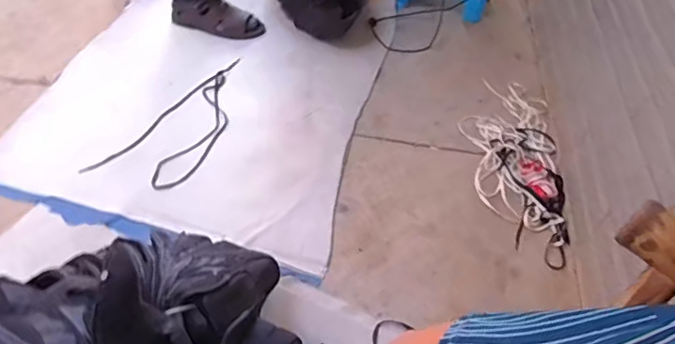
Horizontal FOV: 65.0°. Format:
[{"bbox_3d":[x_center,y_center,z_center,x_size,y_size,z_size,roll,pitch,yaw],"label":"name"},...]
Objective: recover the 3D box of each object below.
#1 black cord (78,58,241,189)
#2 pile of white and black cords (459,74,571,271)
[{"bbox_3d":[-0.334,-0.114,1.263,0.198,0.013,0.491,27,50,19],"label":"black cord"},{"bbox_3d":[0.430,-0.039,1.323,0.238,0.033,0.618,10,47,4],"label":"pile of white and black cords"}]

